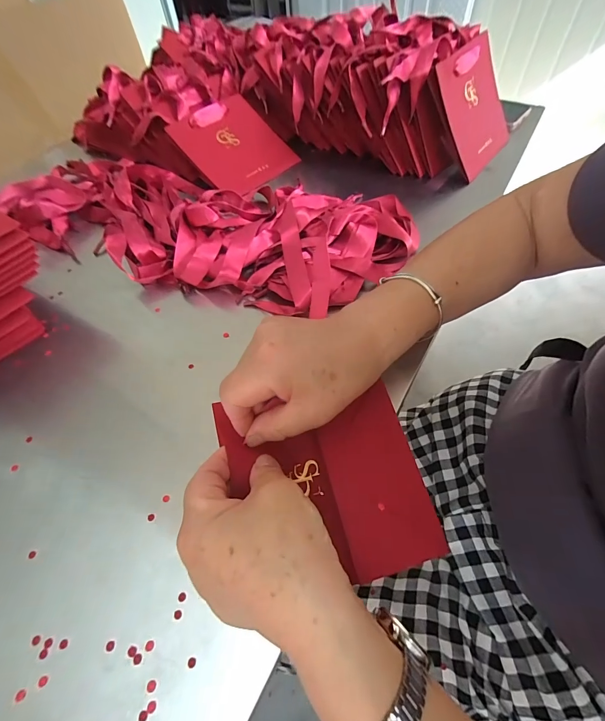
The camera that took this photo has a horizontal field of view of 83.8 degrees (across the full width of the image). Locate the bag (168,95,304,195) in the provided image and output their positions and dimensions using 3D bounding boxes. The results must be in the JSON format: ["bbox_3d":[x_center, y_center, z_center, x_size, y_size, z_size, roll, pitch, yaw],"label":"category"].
[{"bbox_3d":[-0.096,-0.313,0.491,0.135,0.014,0.136,-41,93,-17],"label":"bag"}]

